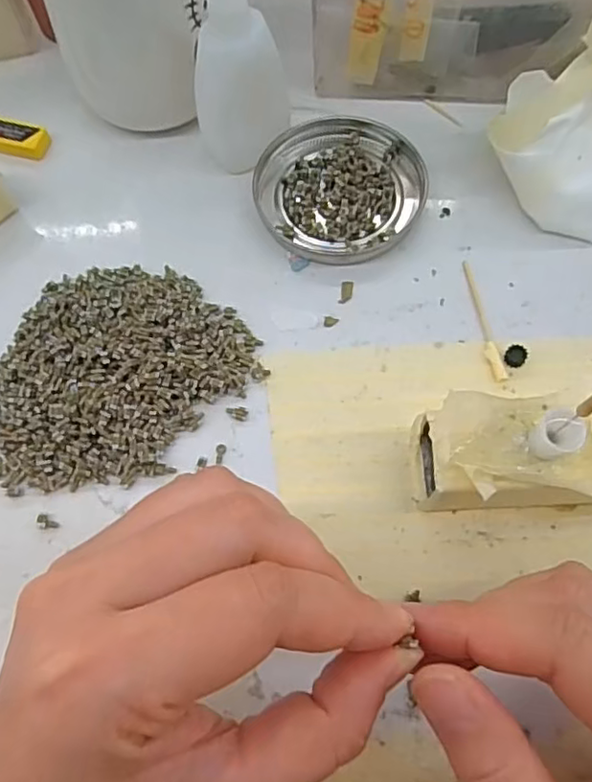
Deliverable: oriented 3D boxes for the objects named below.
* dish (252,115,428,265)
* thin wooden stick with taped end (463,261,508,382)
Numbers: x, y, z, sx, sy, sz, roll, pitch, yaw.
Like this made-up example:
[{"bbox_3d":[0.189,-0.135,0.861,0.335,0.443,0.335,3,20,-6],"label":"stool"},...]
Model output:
[{"bbox_3d":[0.021,-0.098,0.290,0.077,0.009,0.081,-1,68,3],"label":"dish"},{"bbox_3d":[0.080,-0.031,0.263,0.006,0.004,0.060,-10,68,-1],"label":"thin wooden stick with taped end"}]

